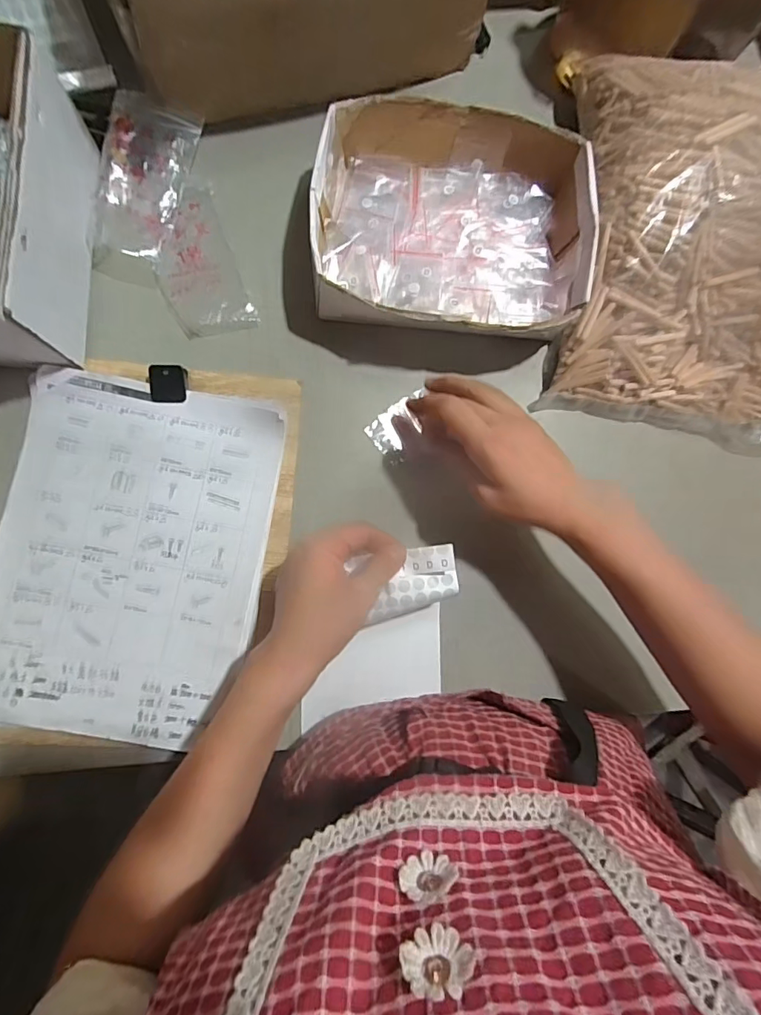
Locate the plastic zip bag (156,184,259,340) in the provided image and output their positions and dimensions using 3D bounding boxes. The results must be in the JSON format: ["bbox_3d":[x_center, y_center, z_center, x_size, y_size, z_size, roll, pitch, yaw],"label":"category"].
[{"bbox_3d":[-0.164,-0.215,0.422,0.069,0.013,0.125,-20,90,-7],"label":"plastic zip bag"}]

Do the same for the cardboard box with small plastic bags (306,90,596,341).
[{"bbox_3d":[0.063,-0.246,0.425,0.236,0.063,0.198,3,87,-7],"label":"cardboard box with small plastic bags"}]

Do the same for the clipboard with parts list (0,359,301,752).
[{"bbox_3d":[-0.199,0.034,0.401,0.222,0.023,0.314,10,87,-6],"label":"clipboard with parts list"}]

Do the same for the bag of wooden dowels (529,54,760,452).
[{"bbox_3d":[0.301,-0.237,0.431,0.247,0.072,0.312,9,87,-6],"label":"bag of wooden dowels"}]

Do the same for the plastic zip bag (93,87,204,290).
[{"bbox_3d":[-0.206,-0.272,0.408,0.067,0.015,0.150,14,92,-14],"label":"plastic zip bag"}]

